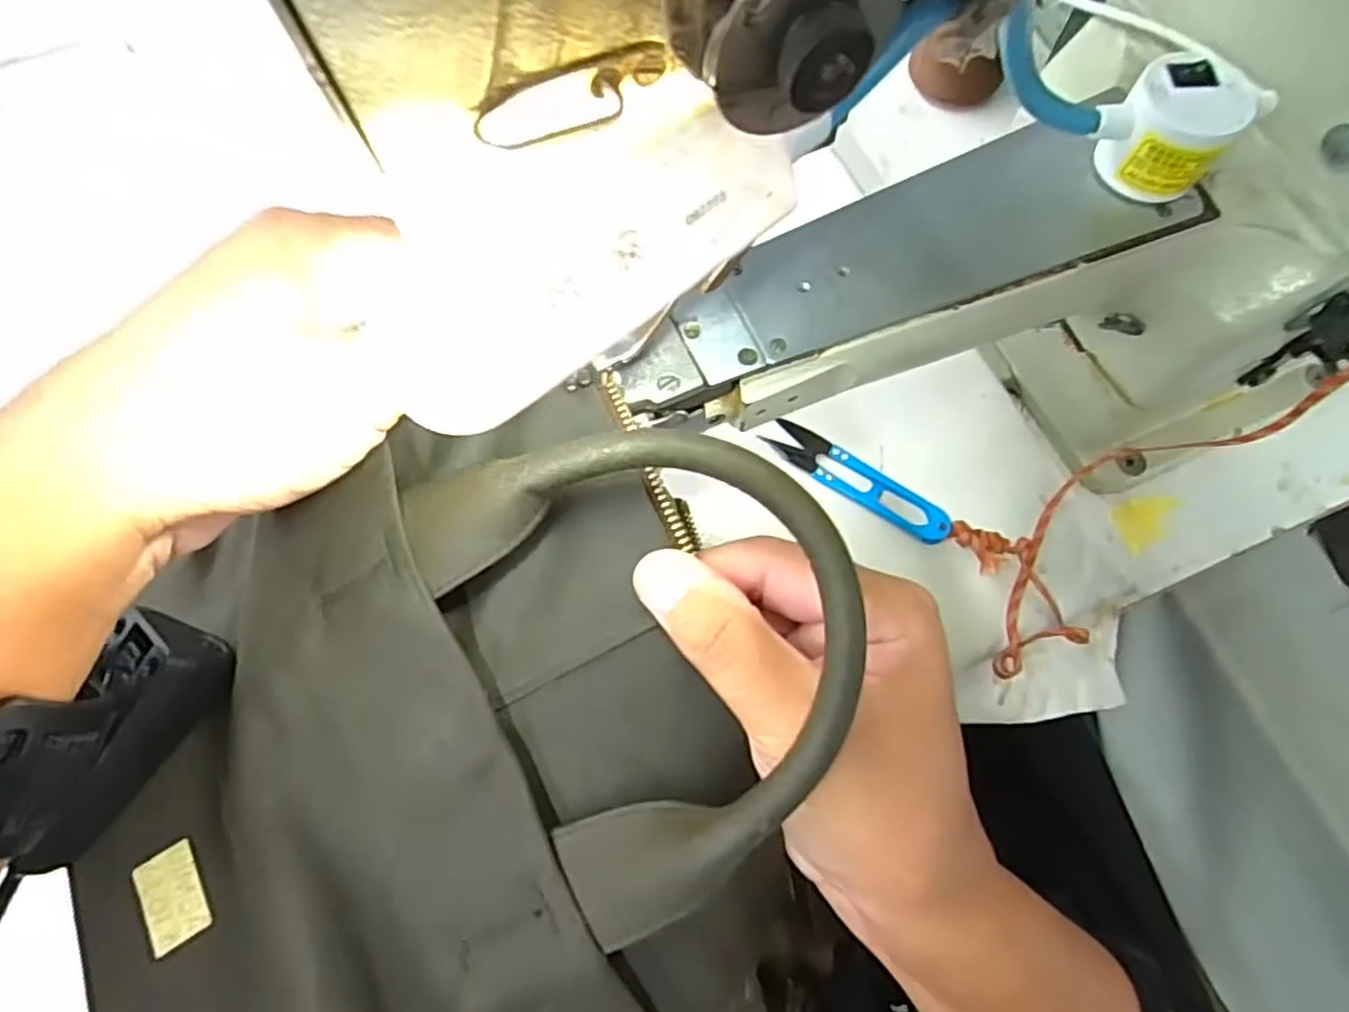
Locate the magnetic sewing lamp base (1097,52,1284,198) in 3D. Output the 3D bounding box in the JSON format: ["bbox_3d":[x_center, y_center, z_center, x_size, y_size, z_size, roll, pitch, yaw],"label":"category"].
[{"bbox_3d":[0.167,-0.126,0.246,0.040,0.033,0.037,-1,70,2],"label":"magnetic sewing lamp base"}]

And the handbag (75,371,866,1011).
[{"bbox_3d":[-0.058,0.086,0.208,0.227,0.096,0.219,-17,70,-4],"label":"handbag"}]

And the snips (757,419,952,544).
[{"bbox_3d":[0.091,-0.014,0.364,0.098,0.009,0.023,31,74,13],"label":"snips"}]

